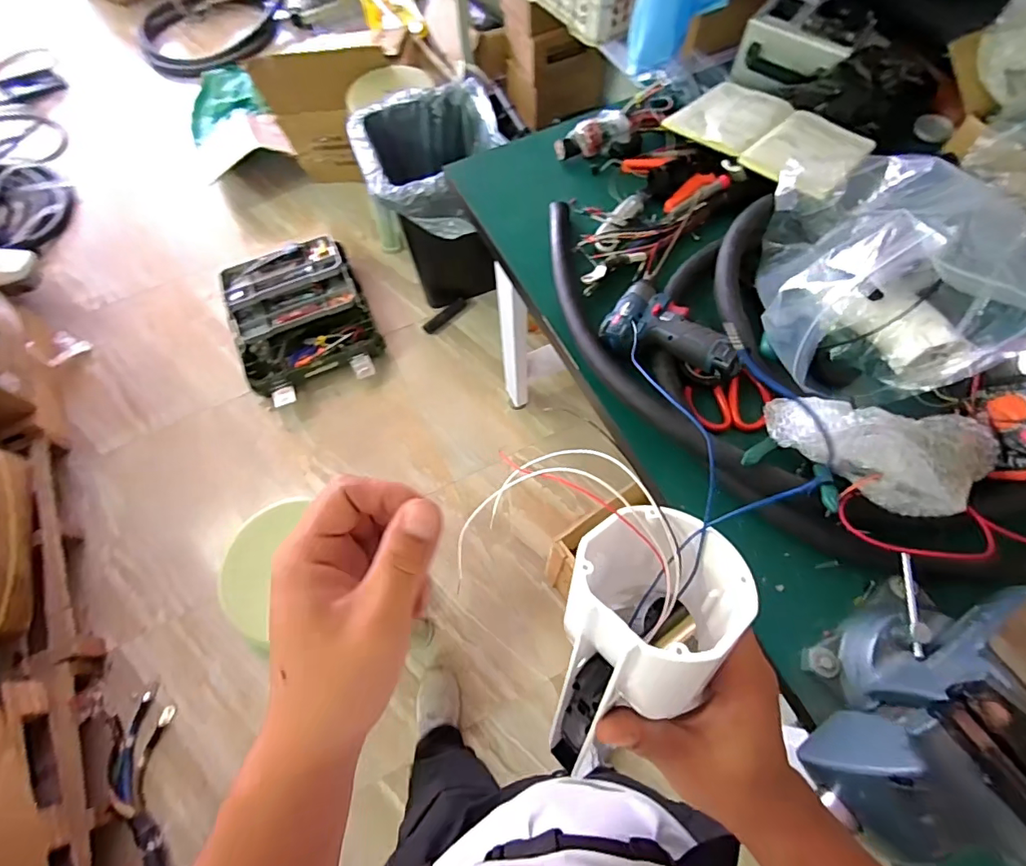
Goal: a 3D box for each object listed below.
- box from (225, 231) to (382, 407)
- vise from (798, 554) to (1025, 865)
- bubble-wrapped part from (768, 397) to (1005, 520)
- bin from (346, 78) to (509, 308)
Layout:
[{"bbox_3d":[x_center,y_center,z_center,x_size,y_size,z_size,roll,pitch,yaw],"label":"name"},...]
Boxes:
[{"bbox_3d":[-0.692,-0.371,1.657,0.431,0.170,0.496,-20,67,-8],"label":"box"},{"bbox_3d":[0.386,0.237,0.439,0.148,0.187,0.271,41,73,17],"label":"vise"},{"bbox_3d":[0.429,0.019,0.550,0.257,0.074,0.132,5,66,3],"label":"bubble-wrapped part"},{"bbox_3d":[-0.220,-0.680,1.603,0.390,0.542,0.466,-18,67,-7],"label":"bin"}]

